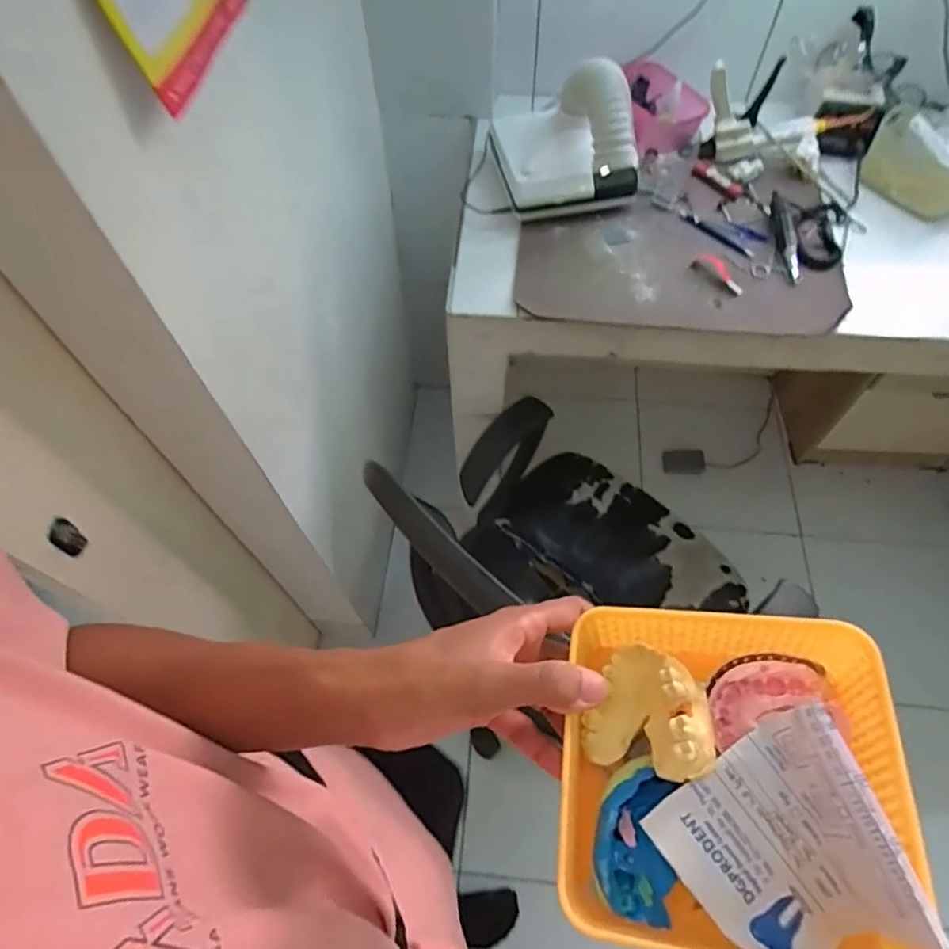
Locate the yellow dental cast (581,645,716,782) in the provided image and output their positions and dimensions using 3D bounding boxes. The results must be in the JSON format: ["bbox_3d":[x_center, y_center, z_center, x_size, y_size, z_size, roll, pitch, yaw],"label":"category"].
[{"bbox_3d":[0.081,0.110,0.275,0.049,0.040,0.054,10,62,9],"label":"yellow dental cast"}]

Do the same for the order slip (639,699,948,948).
[{"bbox_3d":[0.124,0.149,0.228,0.071,0.058,0.077,-32,64,-13],"label":"order slip"}]

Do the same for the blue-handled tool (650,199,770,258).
[{"bbox_3d":[0.369,-0.396,0.918,0.180,0.013,0.057,39,71,22],"label":"blue-handled tool"}]

